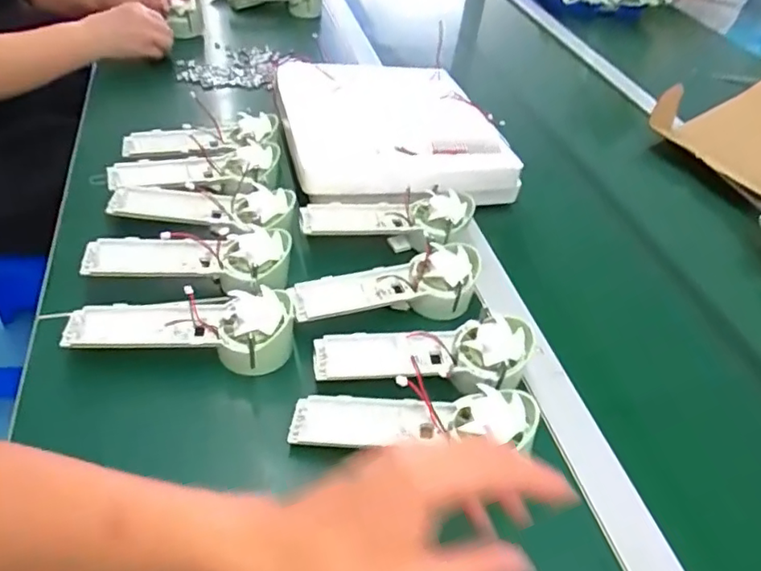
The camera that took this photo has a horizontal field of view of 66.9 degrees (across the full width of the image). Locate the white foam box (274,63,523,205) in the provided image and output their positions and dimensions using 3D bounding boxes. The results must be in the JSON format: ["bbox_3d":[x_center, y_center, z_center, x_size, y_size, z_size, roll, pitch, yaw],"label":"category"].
[{"bbox_3d":[0.017,-0.193,0.701,0.240,0.066,0.264,-9,45,-17],"label":"white foam box"}]

